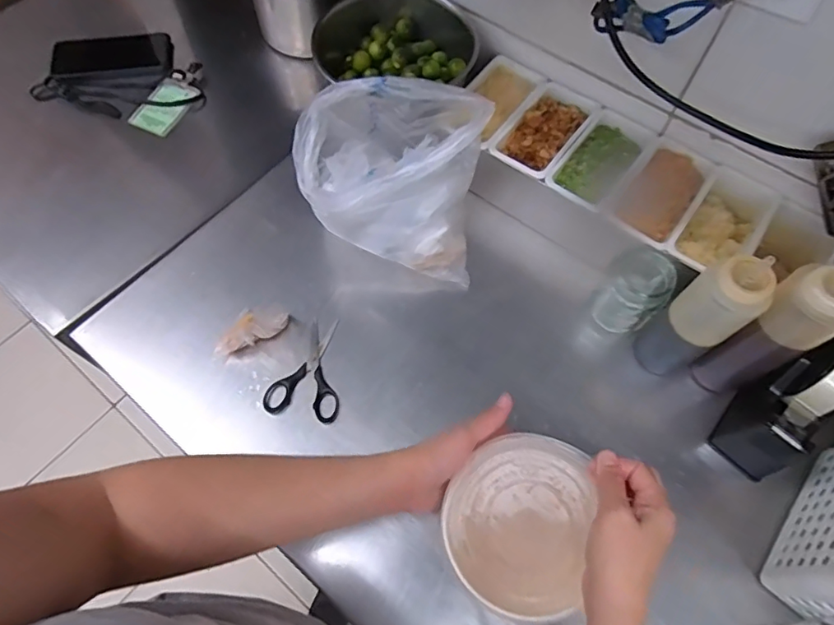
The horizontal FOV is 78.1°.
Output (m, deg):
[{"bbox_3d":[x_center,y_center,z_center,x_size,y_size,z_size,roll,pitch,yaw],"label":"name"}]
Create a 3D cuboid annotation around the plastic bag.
[{"bbox_3d":[-0.024,-0.141,0.564,0.181,0.175,0.141,8,64,4],"label":"plastic bag"}]

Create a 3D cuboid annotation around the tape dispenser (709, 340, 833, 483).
[{"bbox_3d":[0.361,0.084,0.489,0.152,0.101,0.062,-38,70,-17],"label":"tape dispenser"}]

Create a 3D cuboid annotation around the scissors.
[{"bbox_3d":[-0.112,0.059,0.555,0.078,0.005,0.111,10,64,5],"label":"scissors"}]

